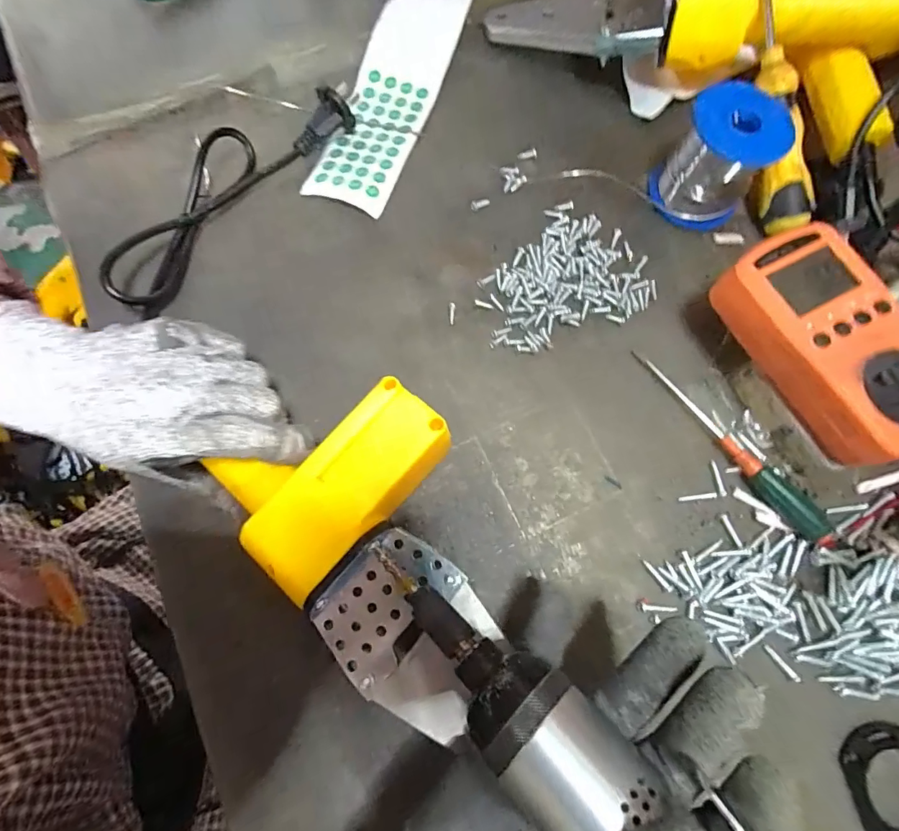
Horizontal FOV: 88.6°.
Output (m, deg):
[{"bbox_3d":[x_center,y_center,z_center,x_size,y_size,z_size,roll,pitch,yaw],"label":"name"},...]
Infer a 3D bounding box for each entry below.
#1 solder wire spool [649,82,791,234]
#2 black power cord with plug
[{"bbox_3d":[0.178,-0.170,0.309,0.060,0.058,0.060,36,77,8],"label":"solder wire spool"},{"bbox_3d":[-0.149,-0.157,0.312,0.058,0.029,0.207,36,77,8],"label":"black power cord with plug"}]

